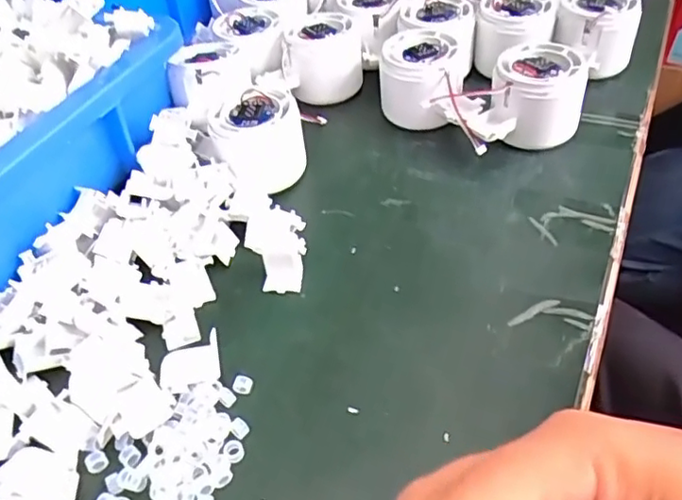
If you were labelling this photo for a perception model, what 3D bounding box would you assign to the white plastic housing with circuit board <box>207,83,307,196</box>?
[{"bbox_3d":[-0.053,-0.070,0.405,0.053,0.055,0.051,-13,45,-6],"label":"white plastic housing with circuit board"}]

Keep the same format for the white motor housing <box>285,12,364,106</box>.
[{"bbox_3d":[-0.014,-0.147,0.482,0.056,0.054,0.056,-11,45,-4],"label":"white motor housing"}]

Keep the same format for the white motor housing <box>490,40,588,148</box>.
[{"bbox_3d":[0.131,-0.101,0.414,0.057,0.054,0.056,10,47,17],"label":"white motor housing"}]

